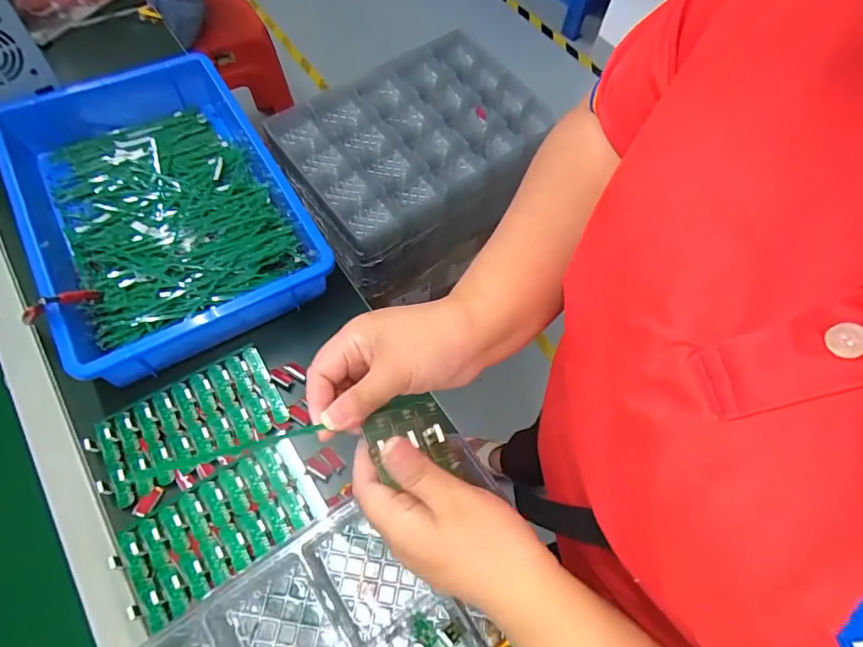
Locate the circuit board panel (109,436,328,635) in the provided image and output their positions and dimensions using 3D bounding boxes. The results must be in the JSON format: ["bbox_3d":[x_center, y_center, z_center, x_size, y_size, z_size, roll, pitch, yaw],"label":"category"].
[{"bbox_3d":[-0.206,0.196,0.482,0.183,0.022,0.096,-30,67,-19],"label":"circuit board panel"}]

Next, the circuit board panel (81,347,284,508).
[{"bbox_3d":[-0.261,0.102,0.527,0.185,0.019,0.098,-27,66,-17],"label":"circuit board panel"}]

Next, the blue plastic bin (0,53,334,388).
[{"bbox_3d":[-0.356,-0.145,0.627,0.317,0.081,0.425,-27,66,-17],"label":"blue plastic bin"}]

